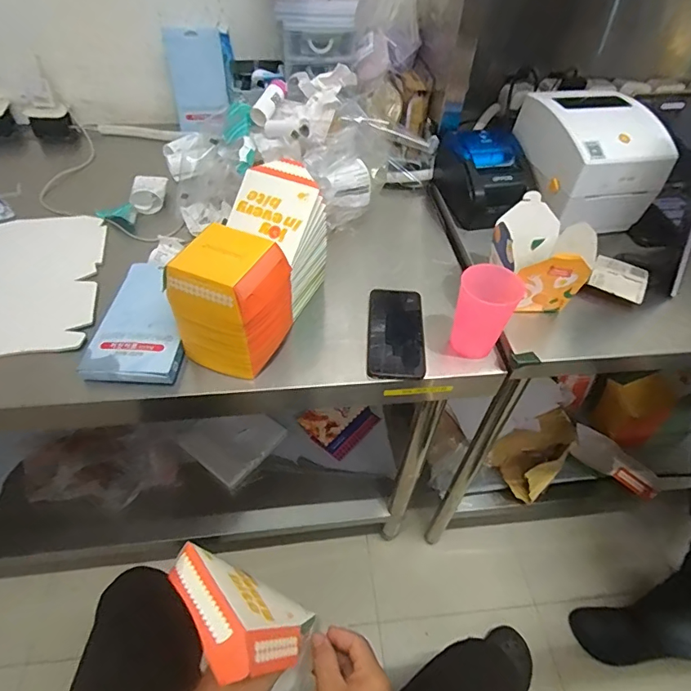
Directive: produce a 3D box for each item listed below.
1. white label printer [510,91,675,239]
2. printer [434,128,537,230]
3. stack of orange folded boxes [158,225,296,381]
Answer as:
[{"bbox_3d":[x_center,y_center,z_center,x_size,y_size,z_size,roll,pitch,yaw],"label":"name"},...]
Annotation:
[{"bbox_3d":[0.409,-0.328,0.804,0.180,0.151,0.218,-11,50,-12],"label":"white label printer"},{"bbox_3d":[0.255,-0.304,0.828,0.135,0.099,0.186,-7,49,-9],"label":"printer"},{"bbox_3d":[-0.143,-0.048,0.591,0.122,0.168,0.114,21,51,15],"label":"stack of orange folded boxes"}]

